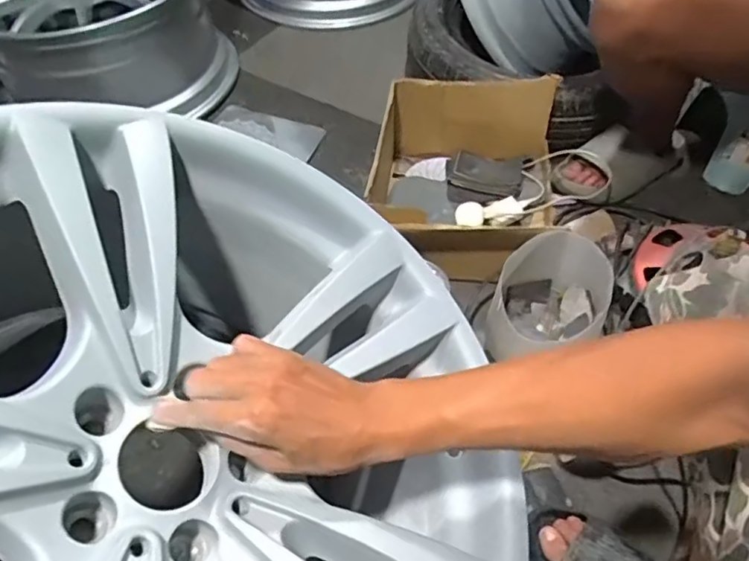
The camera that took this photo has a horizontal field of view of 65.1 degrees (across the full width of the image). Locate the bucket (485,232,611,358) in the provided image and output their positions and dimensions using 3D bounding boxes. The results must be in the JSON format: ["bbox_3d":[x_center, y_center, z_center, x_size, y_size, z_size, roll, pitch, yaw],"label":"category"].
[{"bbox_3d":[0.229,0.039,0.788,0.129,0.150,0.155,14,54,9],"label":"bucket"}]

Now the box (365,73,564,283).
[{"bbox_3d":[0.139,-0.157,0.944,0.292,0.156,0.344,7,54,5],"label":"box"}]

